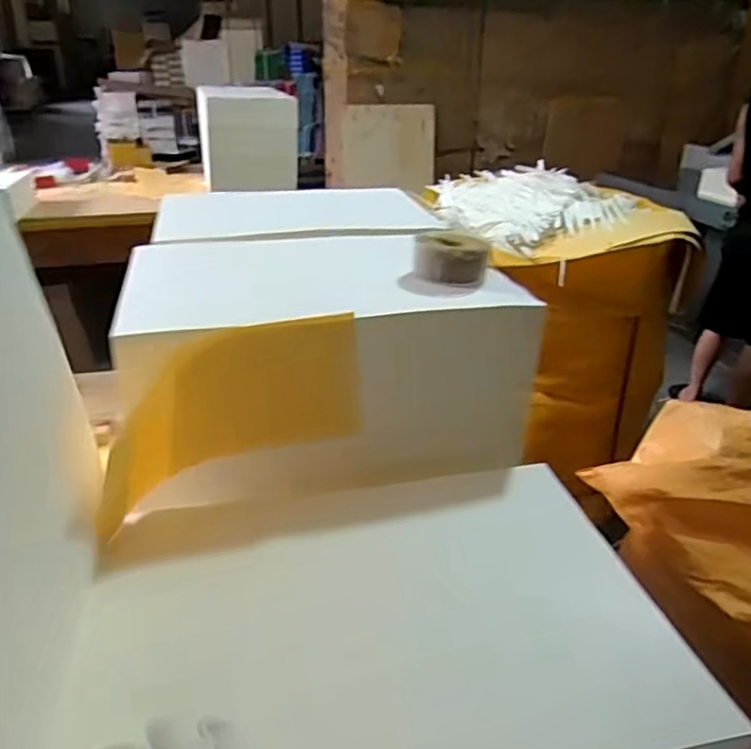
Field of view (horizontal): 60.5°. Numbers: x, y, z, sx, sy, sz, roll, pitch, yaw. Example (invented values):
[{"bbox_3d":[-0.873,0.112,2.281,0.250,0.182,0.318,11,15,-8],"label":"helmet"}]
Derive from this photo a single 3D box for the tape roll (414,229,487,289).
[{"bbox_3d":[0.078,-0.119,0.660,0.074,0.042,0.074,1,27,0],"label":"tape roll"}]

